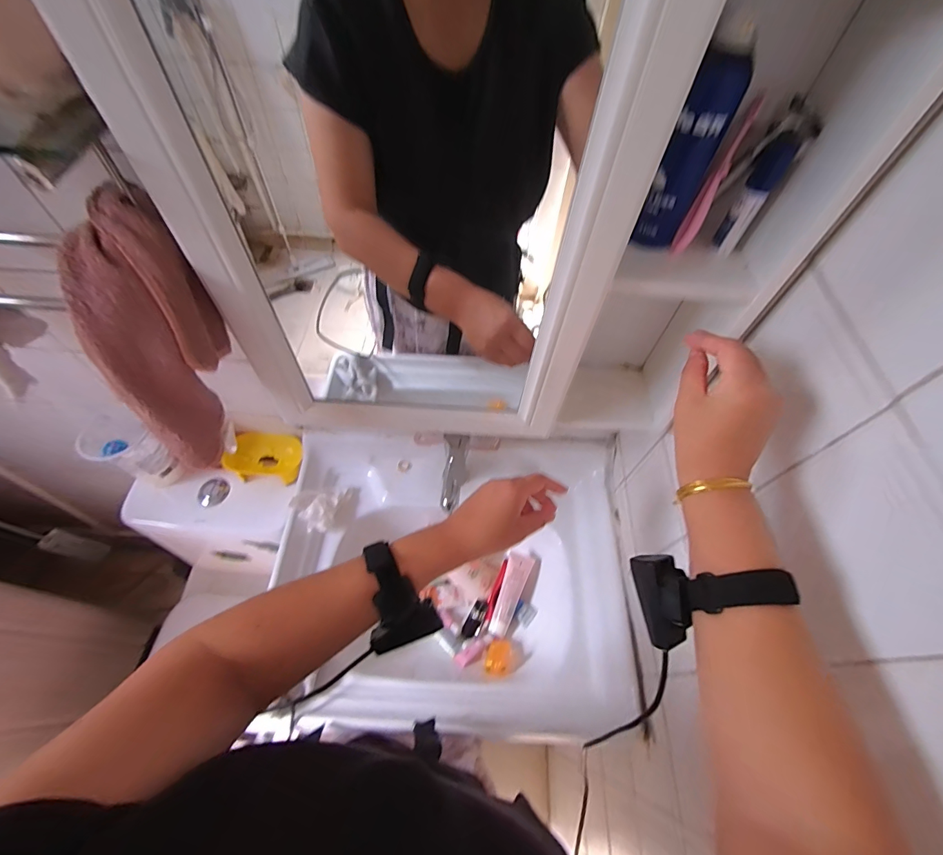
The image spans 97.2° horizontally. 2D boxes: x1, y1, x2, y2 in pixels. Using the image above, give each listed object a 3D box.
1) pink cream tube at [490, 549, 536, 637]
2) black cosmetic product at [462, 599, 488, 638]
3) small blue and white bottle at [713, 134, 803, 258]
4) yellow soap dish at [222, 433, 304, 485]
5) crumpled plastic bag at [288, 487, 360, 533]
[{"bbox_3d":[0.075,0.317,0.796,0.046,0.027,0.151,20,76,8],"label":"pink cream tube"},{"bbox_3d":[0.009,0.359,0.786,0.029,0.027,0.070,25,87,11],"label":"black cosmetic product"},{"bbox_3d":[0.247,-0.202,0.367,0.023,0.092,0.028,32,61,15],"label":"small blue and white bottle"},{"bbox_3d":[-0.405,0.059,0.828,0.152,0.034,0.093,5,83,5],"label":"yellow soap dish"},{"bbox_3d":[-0.270,0.155,0.786,0.117,0.050,0.082,-14,60,-13],"label":"crumpled plastic bag"}]

